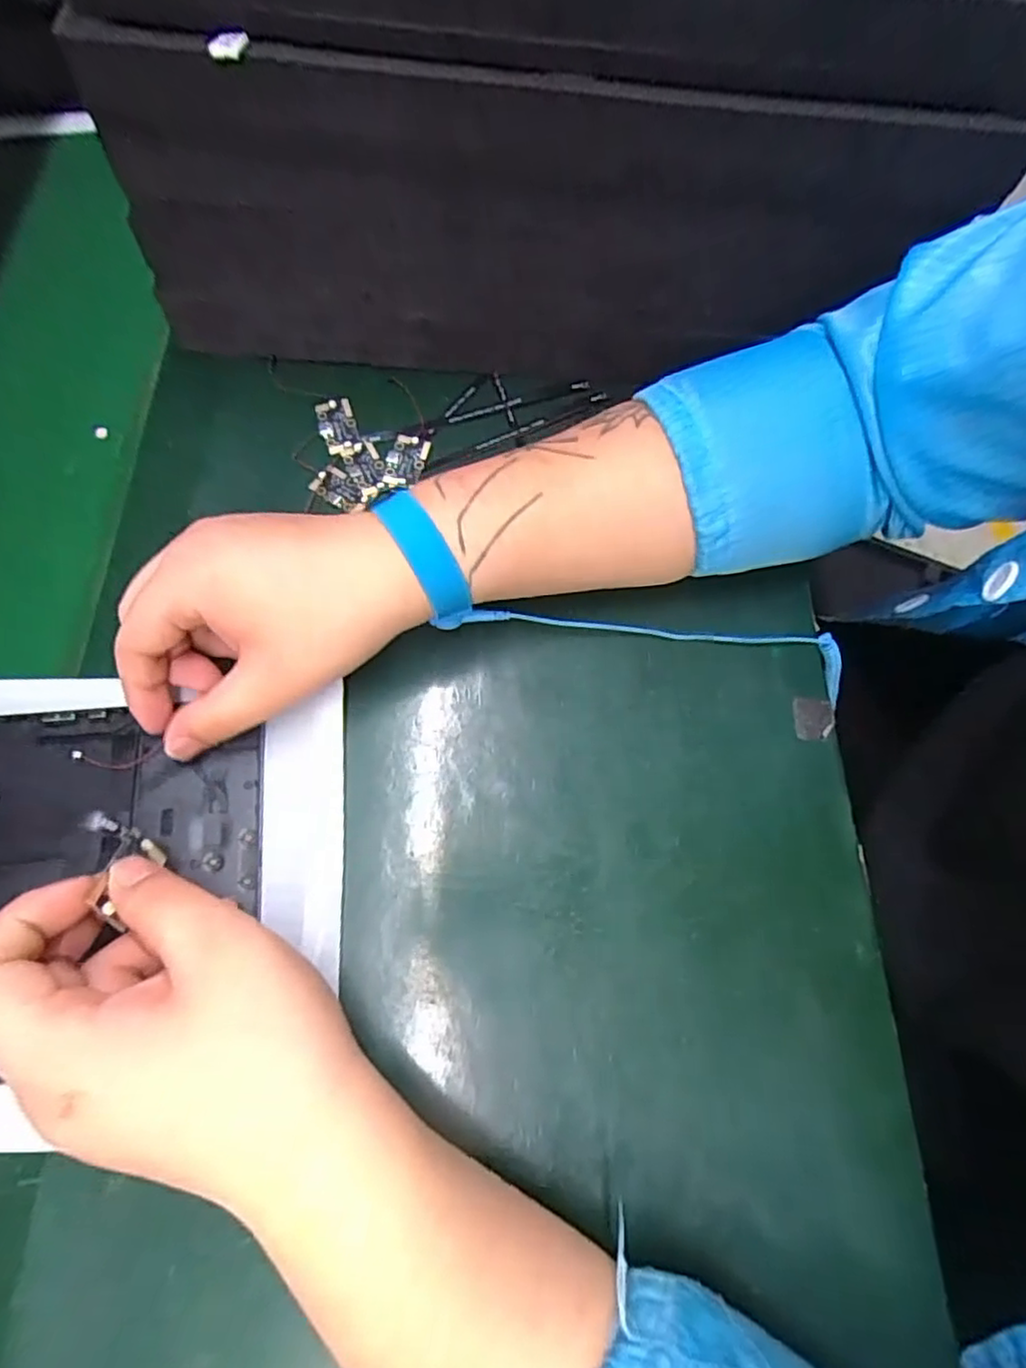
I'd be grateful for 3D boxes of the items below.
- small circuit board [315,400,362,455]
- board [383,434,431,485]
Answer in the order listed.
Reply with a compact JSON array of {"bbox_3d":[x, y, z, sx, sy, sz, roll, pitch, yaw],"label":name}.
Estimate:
[{"bbox_3d":[-0.107,-0.157,0.402,0.022,0.009,0.037,-14,71,-7],"label":"small circuit board"},{"bbox_3d":[-0.065,-0.135,0.396,0.023,0.004,0.036,17,70,4],"label":"board"}]

